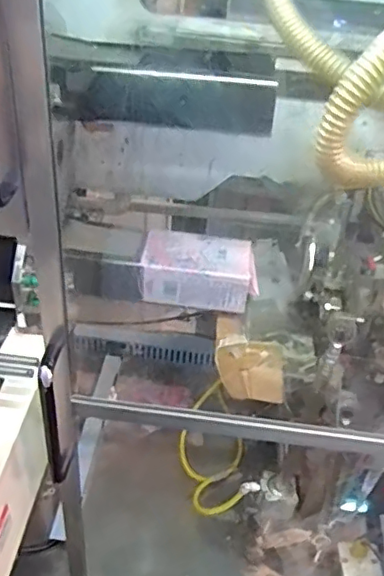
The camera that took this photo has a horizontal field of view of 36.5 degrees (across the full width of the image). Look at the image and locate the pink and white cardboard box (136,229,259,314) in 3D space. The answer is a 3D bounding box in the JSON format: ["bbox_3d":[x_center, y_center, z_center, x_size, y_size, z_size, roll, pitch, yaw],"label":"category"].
[{"bbox_3d":[0.011,-0.036,1.125,0.216,0.097,0.138,3,39,-1],"label":"pink and white cardboard box"}]

